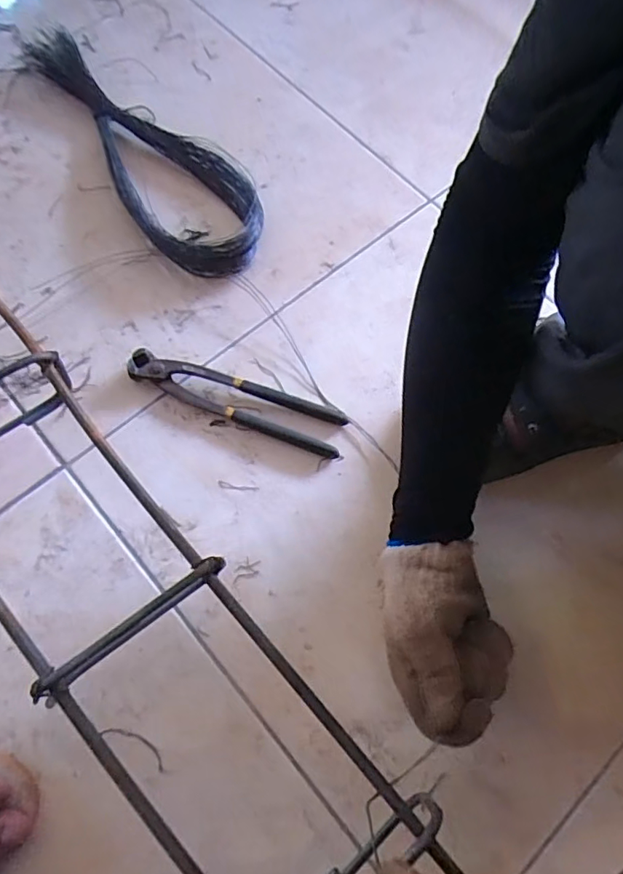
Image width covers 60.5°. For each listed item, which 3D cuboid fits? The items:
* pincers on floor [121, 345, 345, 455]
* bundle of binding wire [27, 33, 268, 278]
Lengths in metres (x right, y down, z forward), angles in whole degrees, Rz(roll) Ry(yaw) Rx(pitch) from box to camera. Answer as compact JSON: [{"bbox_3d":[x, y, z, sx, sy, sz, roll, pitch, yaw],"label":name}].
[{"bbox_3d":[-0.073,-0.038,0.517,0.212,0.019,0.047,19,70,5],"label":"pincers on floor"},{"bbox_3d":[-0.181,-0.334,0.596,0.130,0.025,0.380,-32,74,-13],"label":"bundle of binding wire"}]

